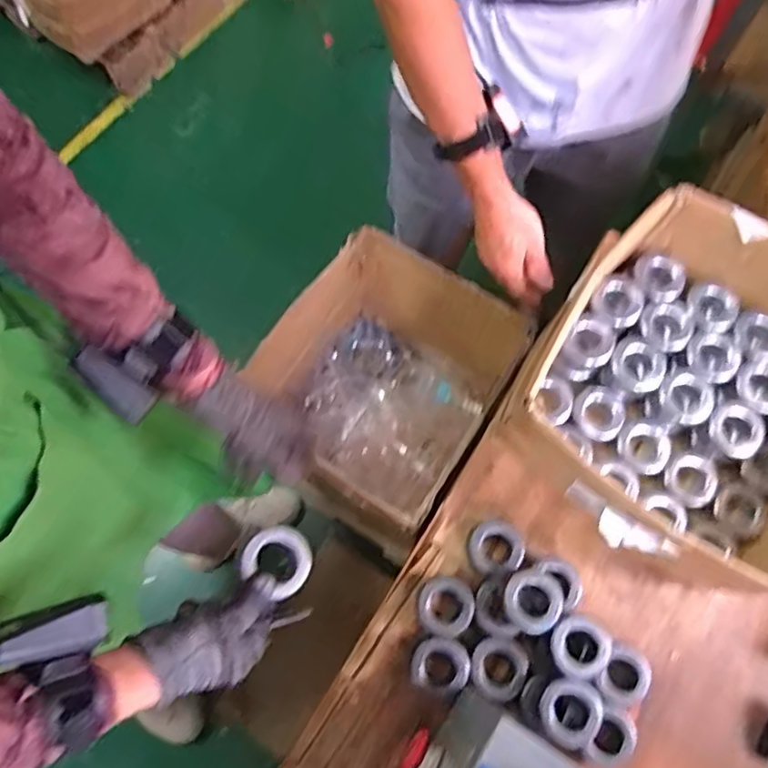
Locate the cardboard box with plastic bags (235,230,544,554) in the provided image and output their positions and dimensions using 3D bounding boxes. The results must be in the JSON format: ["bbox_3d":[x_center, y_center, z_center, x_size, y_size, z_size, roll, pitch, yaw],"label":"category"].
[{"bbox_3d":[-0.006,0.025,0.946,0.303,0.324,0.322,35,75,10],"label":"cardboard box with plastic bags"}]

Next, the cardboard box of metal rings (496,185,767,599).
[{"bbox_3d":[0.345,0.022,0.697,0.329,0.171,0.360,34,75,10],"label":"cardboard box of metal rings"}]

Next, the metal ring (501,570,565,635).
[{"bbox_3d":[0.158,0.226,0.644,0.062,0.020,0.060,0,72,-1],"label":"metal ring"}]

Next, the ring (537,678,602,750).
[{"bbox_3d":[0.189,0.331,0.617,0.068,0.014,0.060,32,68,-7],"label":"ring"}]

